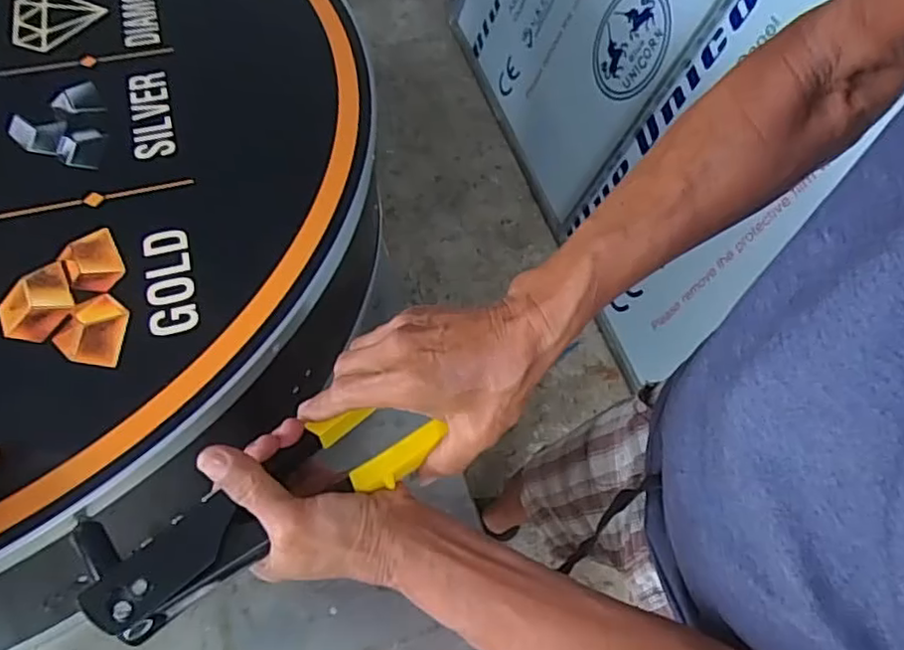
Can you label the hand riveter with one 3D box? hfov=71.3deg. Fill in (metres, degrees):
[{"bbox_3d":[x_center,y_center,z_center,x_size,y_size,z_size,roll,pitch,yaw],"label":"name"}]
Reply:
[{"bbox_3d":[-0.110,0.102,0.378,0.209,0.021,0.070,-25,62,-19],"label":"hand riveter"}]

